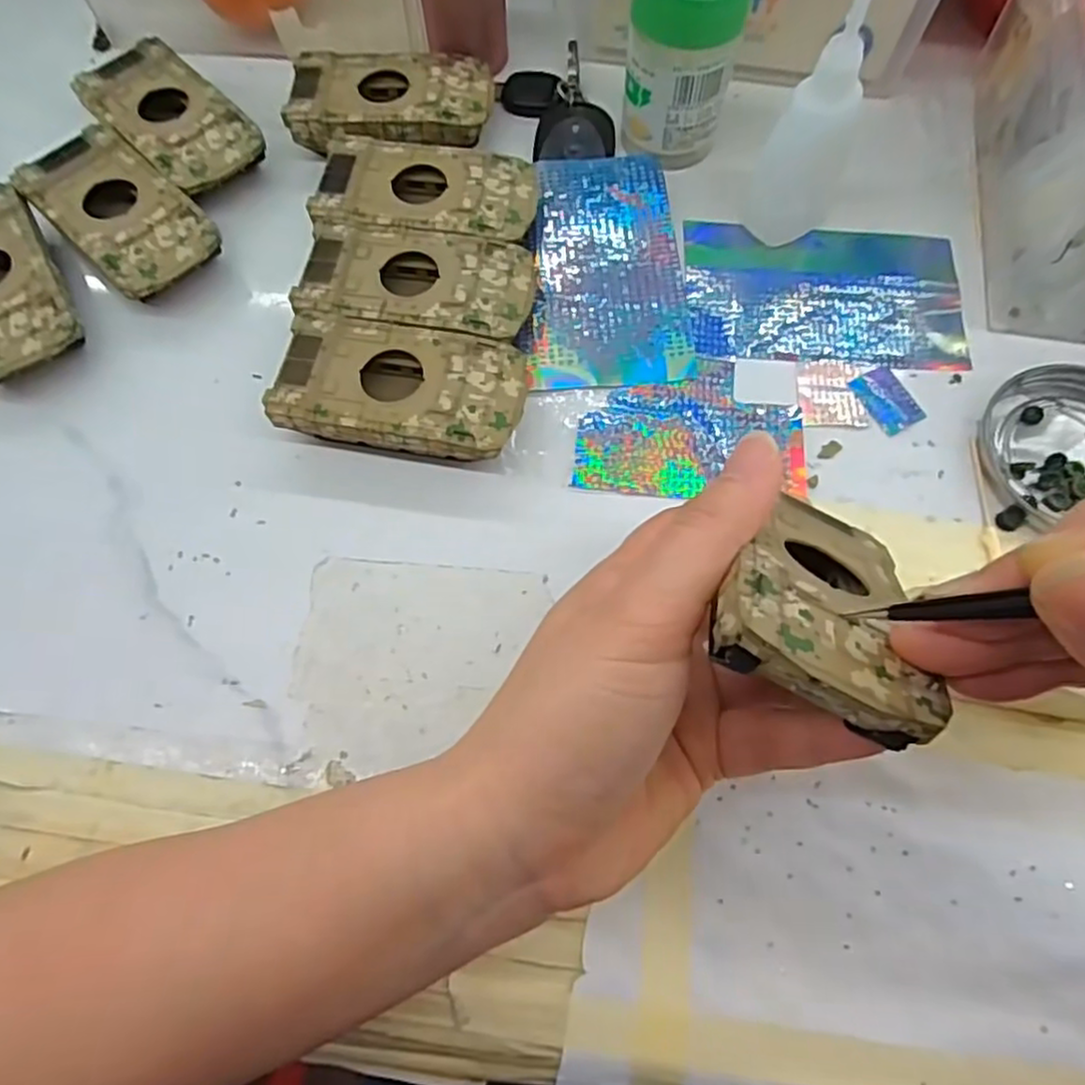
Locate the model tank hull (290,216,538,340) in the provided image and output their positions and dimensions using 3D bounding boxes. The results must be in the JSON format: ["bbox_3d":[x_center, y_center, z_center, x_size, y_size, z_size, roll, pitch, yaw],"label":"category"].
[{"bbox_3d":[-0.052,-0.108,0.306,0.096,0.022,0.050,7,69,4],"label":"model tank hull"}]

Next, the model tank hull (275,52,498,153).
[{"bbox_3d":[-0.073,-0.214,0.348,0.096,0.021,0.052,-1,69,0],"label":"model tank hull"}]

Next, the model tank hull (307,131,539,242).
[{"bbox_3d":[-0.051,-0.157,0.324,0.095,0.019,0.054,5,69,3],"label":"model tank hull"}]

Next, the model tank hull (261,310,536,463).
[{"bbox_3d":[-0.056,-0.060,0.288,0.096,0.025,0.053,9,69,4],"label":"model tank hull"}]

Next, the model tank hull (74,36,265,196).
[{"bbox_3d":[-0.179,-0.203,0.346,0.091,0.023,0.050,42,75,15],"label":"model tank hull"}]

